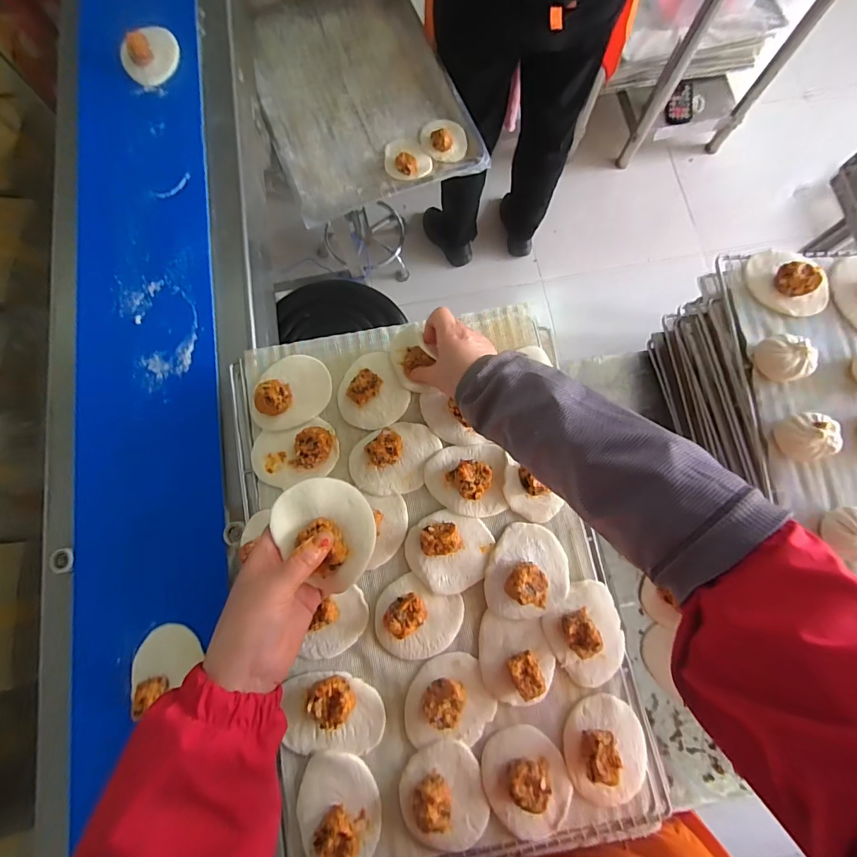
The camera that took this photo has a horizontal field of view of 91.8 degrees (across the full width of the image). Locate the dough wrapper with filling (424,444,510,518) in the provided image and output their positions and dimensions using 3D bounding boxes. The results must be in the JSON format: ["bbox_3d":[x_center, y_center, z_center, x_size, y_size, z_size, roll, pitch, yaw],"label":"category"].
[{"bbox_3d":[0.046,0.061,0.491,0.094,0.027,0.084,-3,78,0],"label":"dough wrapper with filling"}]

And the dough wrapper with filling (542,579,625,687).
[{"bbox_3d":[0.177,0.227,0.456,0.083,0.032,0.104,-17,79,-3],"label":"dough wrapper with filling"}]

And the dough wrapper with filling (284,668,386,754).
[{"bbox_3d":[-0.102,0.307,0.443,0.103,0.023,0.077,0,78,0],"label":"dough wrapper with filling"}]

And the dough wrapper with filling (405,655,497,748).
[{"bbox_3d":[0.023,0.293,0.444,0.094,0.023,0.087,0,78,0],"label":"dough wrapper with filling"}]

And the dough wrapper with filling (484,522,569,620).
[{"bbox_3d":[0.114,0.162,0.469,0.091,0.029,0.102,10,79,2],"label":"dough wrapper with filling"}]

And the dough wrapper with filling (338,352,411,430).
[{"bbox_3d":[-0.070,-0.050,0.516,0.096,0.036,0.097,-31,80,-6],"label":"dough wrapper with filling"}]

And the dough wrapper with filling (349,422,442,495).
[{"bbox_3d":[-0.039,0.035,0.496,0.110,0.031,0.081,-16,79,-3],"label":"dough wrapper with filling"}]

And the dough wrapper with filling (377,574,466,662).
[{"bbox_3d":[-0.015,0.215,0.460,0.092,0.031,0.083,25,80,5],"label":"dough wrapper with filling"}]

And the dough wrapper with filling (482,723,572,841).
[{"bbox_3d":[0.104,0.371,0.429,0.083,0.028,0.104,-22,79,-4],"label":"dough wrapper with filling"}]

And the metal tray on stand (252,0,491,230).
[{"bbox_3d":[-0.158,-0.721,0.878,0.389,0.034,0.542,-22,79,-4],"label":"metal tray on stand"}]

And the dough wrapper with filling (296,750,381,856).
[{"bbox_3d":[-0.094,0.395,0.422,0.083,0.028,0.104,-2,78,0],"label":"dough wrapper with filling"}]

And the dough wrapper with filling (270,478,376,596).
[{"bbox_3d":[-0.087,0.085,0.357,0.095,0.023,0.074,44,82,8],"label":"dough wrapper with filling"}]

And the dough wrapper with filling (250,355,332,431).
[{"bbox_3d":[-0.173,-0.048,0.513,0.096,0.035,0.100,6,79,2],"label":"dough wrapper with filling"}]

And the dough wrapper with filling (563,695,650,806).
[{"bbox_3d":[0.190,0.341,0.433,0.087,0.034,0.103,-23,79,-4],"label":"dough wrapper with filling"}]

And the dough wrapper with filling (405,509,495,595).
[{"bbox_3d":[0.022,0.141,0.474,0.095,0.028,0.088,0,78,0],"label":"dough wrapper with filling"}]

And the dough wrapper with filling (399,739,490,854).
[{"bbox_3d":[0.016,0.384,0.426,0.085,0.027,0.100,-16,79,-3],"label":"dough wrapper with filling"}]

